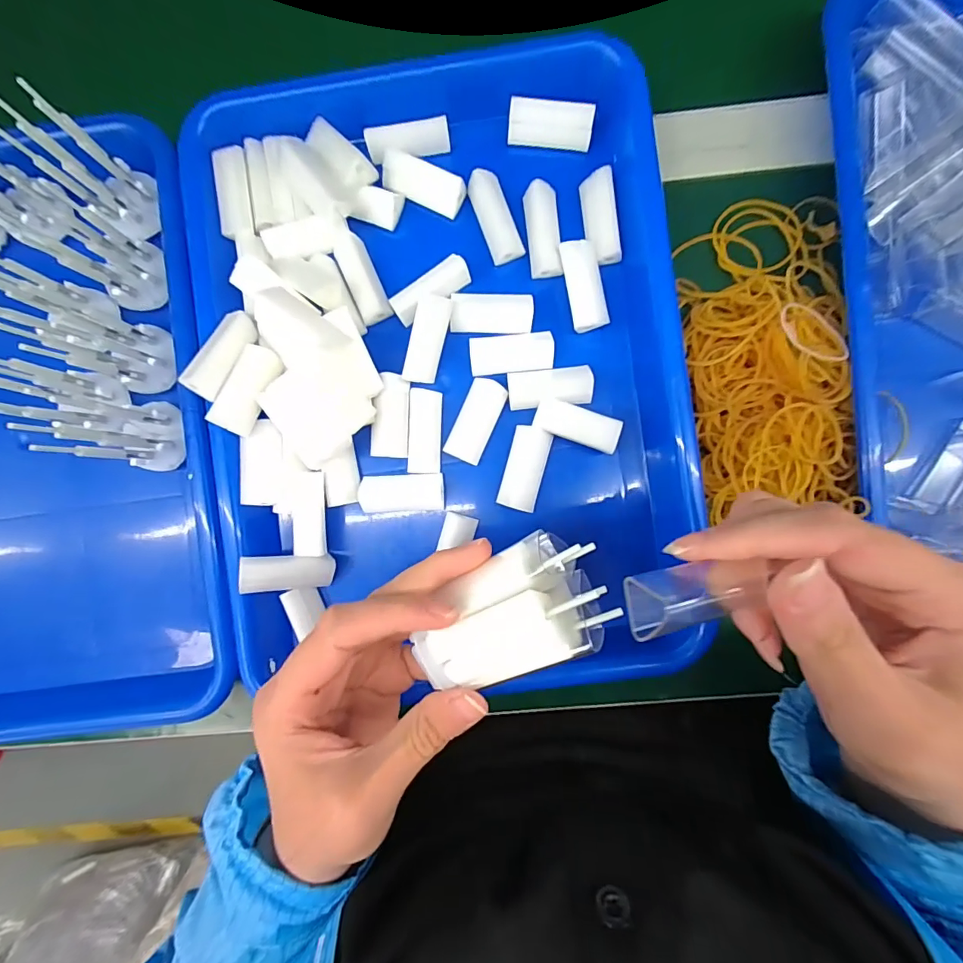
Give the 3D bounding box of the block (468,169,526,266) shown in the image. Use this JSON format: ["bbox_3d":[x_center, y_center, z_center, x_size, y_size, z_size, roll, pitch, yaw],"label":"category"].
[{"bbox_3d":[0.008,-0.144,0.251,0.018,0.013,0.045,-21,88,2],"label":"block"}]

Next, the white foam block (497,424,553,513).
[{"bbox_3d":[0.024,-0.007,0.253,0.021,0.008,0.045,15,90,2],"label":"white foam block"}]

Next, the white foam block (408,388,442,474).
[{"bbox_3d":[-0.031,-0.028,0.253,0.016,0.011,0.046,2,89,2],"label":"white foam block"}]

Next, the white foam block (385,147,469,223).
[{"bbox_3d":[-0.032,-0.165,0.255,0.045,0.013,0.018,25,90,2],"label":"white foam block"}]

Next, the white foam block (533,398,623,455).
[{"bbox_3d":[0.052,-0.031,0.249,0.046,0.007,0.018,19,90,2],"label":"white foam block"}]

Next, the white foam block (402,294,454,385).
[{"bbox_3d":[-0.029,-0.076,0.246,0.015,0.014,0.045,17,108,3],"label":"white foam block"}]

